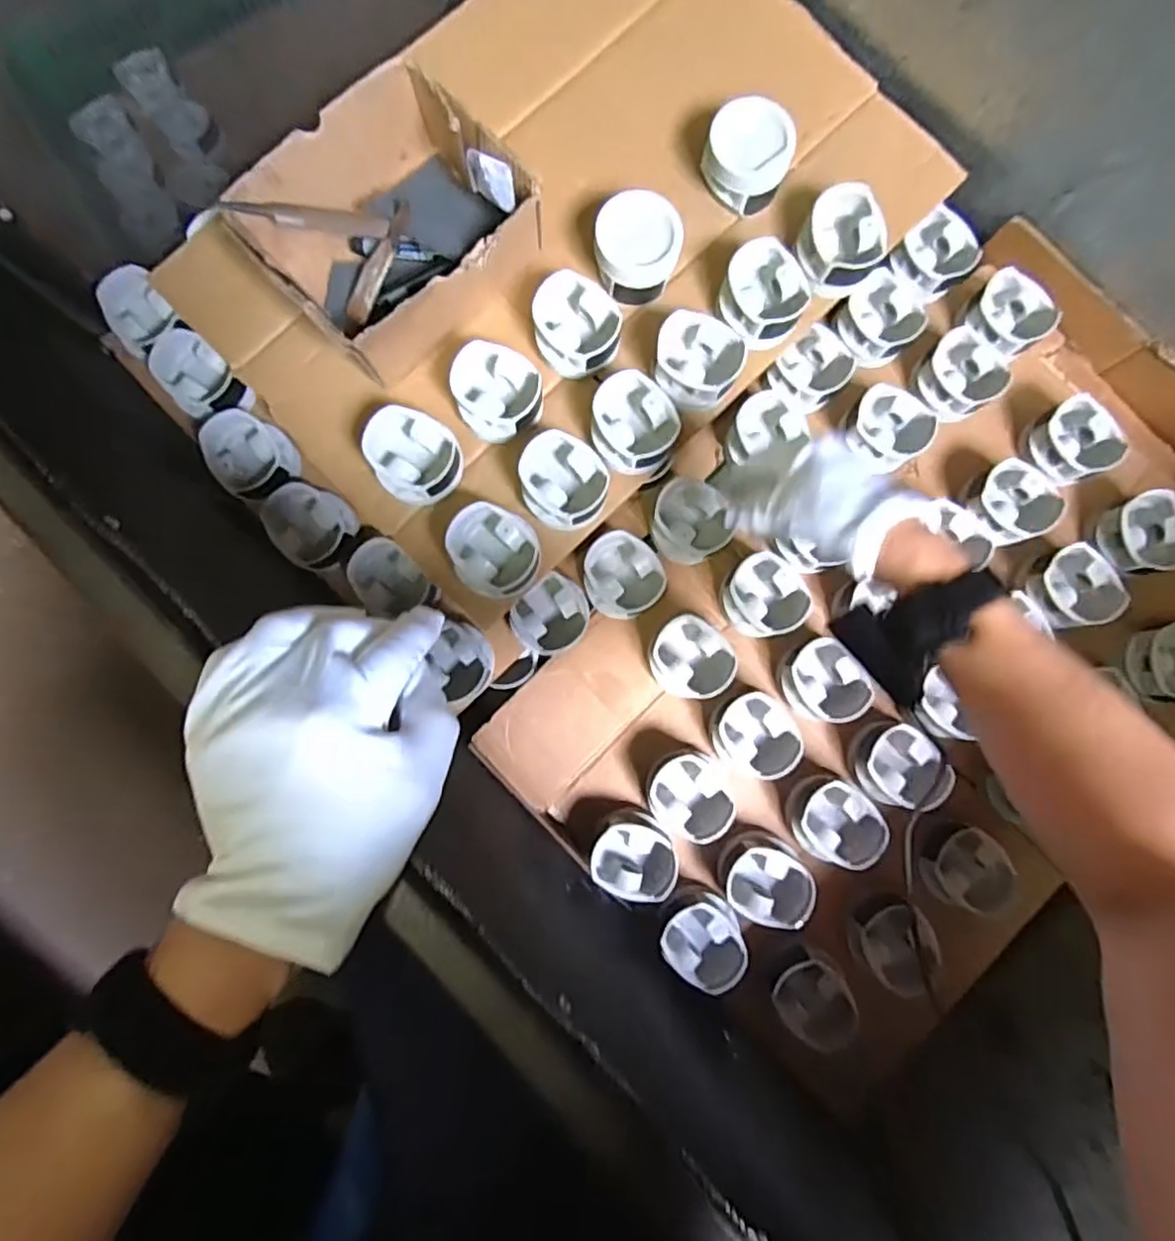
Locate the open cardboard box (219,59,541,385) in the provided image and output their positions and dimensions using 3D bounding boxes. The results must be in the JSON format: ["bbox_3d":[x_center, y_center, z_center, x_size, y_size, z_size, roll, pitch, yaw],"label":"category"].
[{"bbox_3d":[-0.166,-0.332,0.563,0.201,0.088,0.168,-43,87,-4],"label":"open cardboard box"}]

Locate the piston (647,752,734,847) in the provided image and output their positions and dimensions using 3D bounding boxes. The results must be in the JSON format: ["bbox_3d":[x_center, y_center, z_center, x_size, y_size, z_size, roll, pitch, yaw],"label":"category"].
[{"bbox_3d":[0.093,0.161,0.609,0.073,0.043,0.080,0,85,-1],"label":"piston"}]

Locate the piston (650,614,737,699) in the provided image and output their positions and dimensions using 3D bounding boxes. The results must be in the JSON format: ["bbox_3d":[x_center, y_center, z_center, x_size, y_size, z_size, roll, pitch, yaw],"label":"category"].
[{"bbox_3d":[0.099,0.035,0.616,0.075,0.045,0.074,0,85,-1],"label":"piston"}]

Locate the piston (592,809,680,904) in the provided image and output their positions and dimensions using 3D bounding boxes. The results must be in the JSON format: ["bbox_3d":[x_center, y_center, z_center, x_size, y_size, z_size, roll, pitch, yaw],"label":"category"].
[{"bbox_3d":[0.045,0.215,0.607,0.073,0.049,0.070,0,85,-1],"label":"piston"}]

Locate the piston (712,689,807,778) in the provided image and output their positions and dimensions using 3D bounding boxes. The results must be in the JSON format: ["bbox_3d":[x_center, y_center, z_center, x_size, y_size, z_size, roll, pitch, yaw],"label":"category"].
[{"bbox_3d":[0.157,0.107,0.612,0.078,0.042,0.071,0,85,-1],"label":"piston"}]

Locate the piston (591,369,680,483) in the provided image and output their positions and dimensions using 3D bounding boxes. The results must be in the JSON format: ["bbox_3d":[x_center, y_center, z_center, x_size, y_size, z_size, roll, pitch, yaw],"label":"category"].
[{"bbox_3d":[0.042,-0.173,0.595,0.076,0.070,0.084,4,85,-1],"label":"piston"}]

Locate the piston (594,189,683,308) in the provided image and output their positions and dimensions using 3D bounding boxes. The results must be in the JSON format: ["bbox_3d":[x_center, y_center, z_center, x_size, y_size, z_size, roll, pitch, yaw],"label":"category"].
[{"bbox_3d":[0.045,-0.328,0.581,0.077,0.057,0.068,0,85,-1],"label":"piston"}]

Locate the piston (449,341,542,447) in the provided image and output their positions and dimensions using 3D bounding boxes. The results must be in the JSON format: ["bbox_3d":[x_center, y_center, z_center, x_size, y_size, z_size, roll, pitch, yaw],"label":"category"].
[{"bbox_3d":[-0.079,-0.198,0.578,0.075,0.046,0.072,0,85,-1],"label":"piston"}]

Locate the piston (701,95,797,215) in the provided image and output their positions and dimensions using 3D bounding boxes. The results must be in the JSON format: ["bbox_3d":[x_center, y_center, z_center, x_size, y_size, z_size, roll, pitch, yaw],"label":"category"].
[{"bbox_3d":[0.145,-0.420,0.590,0.076,0.053,0.080,0,85,-1],"label":"piston"}]

